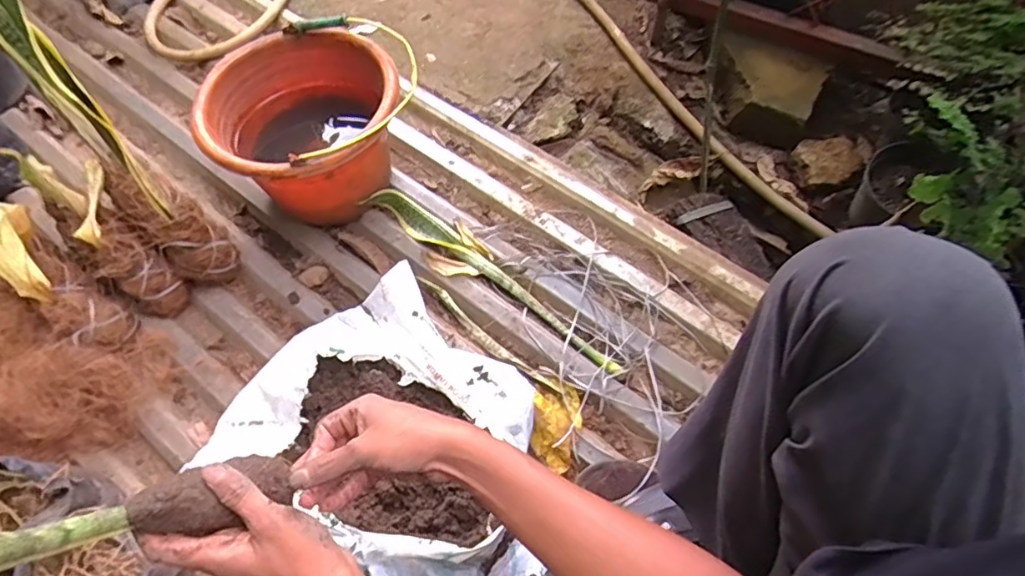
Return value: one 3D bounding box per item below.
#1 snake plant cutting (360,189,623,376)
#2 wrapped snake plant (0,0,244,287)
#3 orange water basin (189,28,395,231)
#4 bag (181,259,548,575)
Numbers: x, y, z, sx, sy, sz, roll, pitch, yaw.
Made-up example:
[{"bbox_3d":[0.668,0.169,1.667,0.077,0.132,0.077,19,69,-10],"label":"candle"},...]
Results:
[{"bbox_3d":[-0.037,-0.021,0.885,0.476,0.024,0.080,37,68,18],"label":"snake plant cutting"},{"bbox_3d":[-0.501,-0.189,0.711,0.083,0.476,0.173,-38,64,-21],"label":"wrapped snake plant"},{"bbox_3d":[-0.309,-0.236,0.903,0.261,0.191,0.268,-1,58,1],"label":"orange water basin"},{"bbox_3d":[-0.158,0.209,0.732,0.379,0.064,0.430,-31,66,-16],"label":"bag"}]

